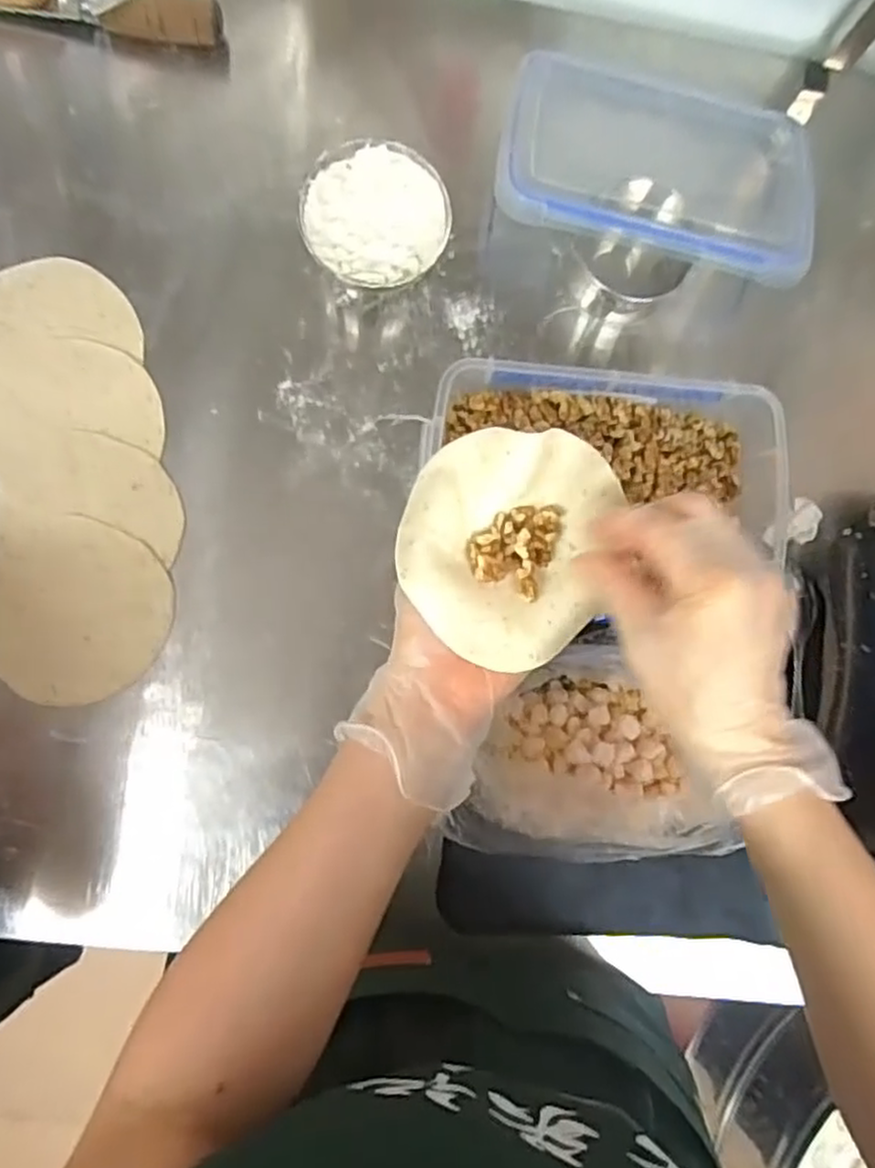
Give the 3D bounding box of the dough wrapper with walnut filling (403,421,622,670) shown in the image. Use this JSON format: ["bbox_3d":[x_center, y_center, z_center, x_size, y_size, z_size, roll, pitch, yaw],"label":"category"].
[{"bbox_3d":[0.036,-0.021,0.389,0.108,0.026,0.121,10,85,-5],"label":"dough wrapper with walnut filling"}]

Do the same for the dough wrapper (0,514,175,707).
[{"bbox_3d":[-0.271,0.021,0.542,0.131,0.009,0.134,0,91,-9],"label":"dough wrapper"}]

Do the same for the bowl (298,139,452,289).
[{"bbox_3d":[-0.048,-0.276,0.564,0.108,0.049,0.106,0,86,-6],"label":"bowl"}]

